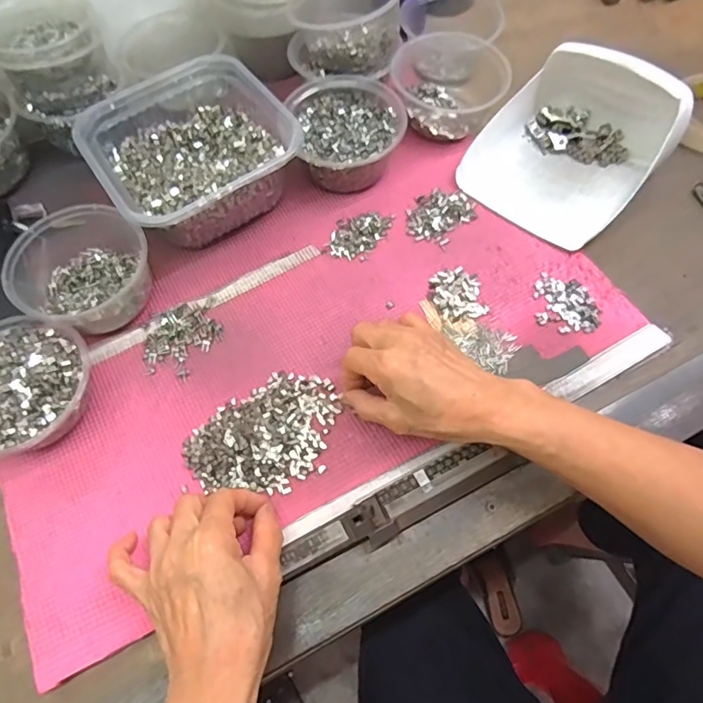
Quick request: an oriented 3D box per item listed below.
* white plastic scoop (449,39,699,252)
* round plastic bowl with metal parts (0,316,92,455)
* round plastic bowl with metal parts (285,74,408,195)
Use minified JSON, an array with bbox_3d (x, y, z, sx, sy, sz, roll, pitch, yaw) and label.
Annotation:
[{"bbox_3d":[0.208,-0.205,0.491,0.180,0.079,0.157,-41,70,-16],"label":"white plastic scoop"},{"bbox_3d":[-0.266,0.030,0.417,0.114,0.043,0.107,-1,64,2],"label":"round plastic bowl with metal parts"},{"bbox_3d":[-0.004,-0.216,0.518,0.105,0.055,0.116,-13,64,-4],"label":"round plastic bowl with metal parts"}]

